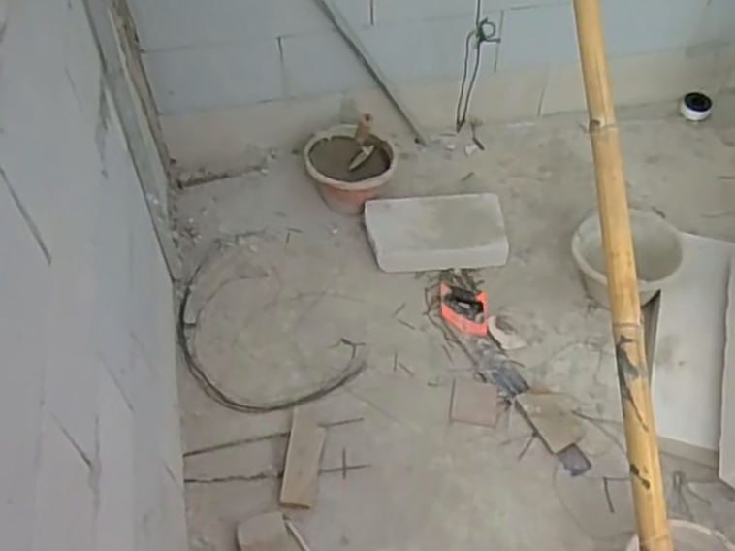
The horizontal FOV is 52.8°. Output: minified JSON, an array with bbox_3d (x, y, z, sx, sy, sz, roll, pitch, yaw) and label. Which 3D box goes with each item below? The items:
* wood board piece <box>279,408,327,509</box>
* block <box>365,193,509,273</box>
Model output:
[{"bbox_3d":[-0.136,0.395,1.589,0.074,0.017,0.209,4,53,5],"label":"wood board piece"},{"bbox_3d":[0.178,-0.113,1.933,0.353,0.094,0.199,-5,53,-2],"label":"block"}]

